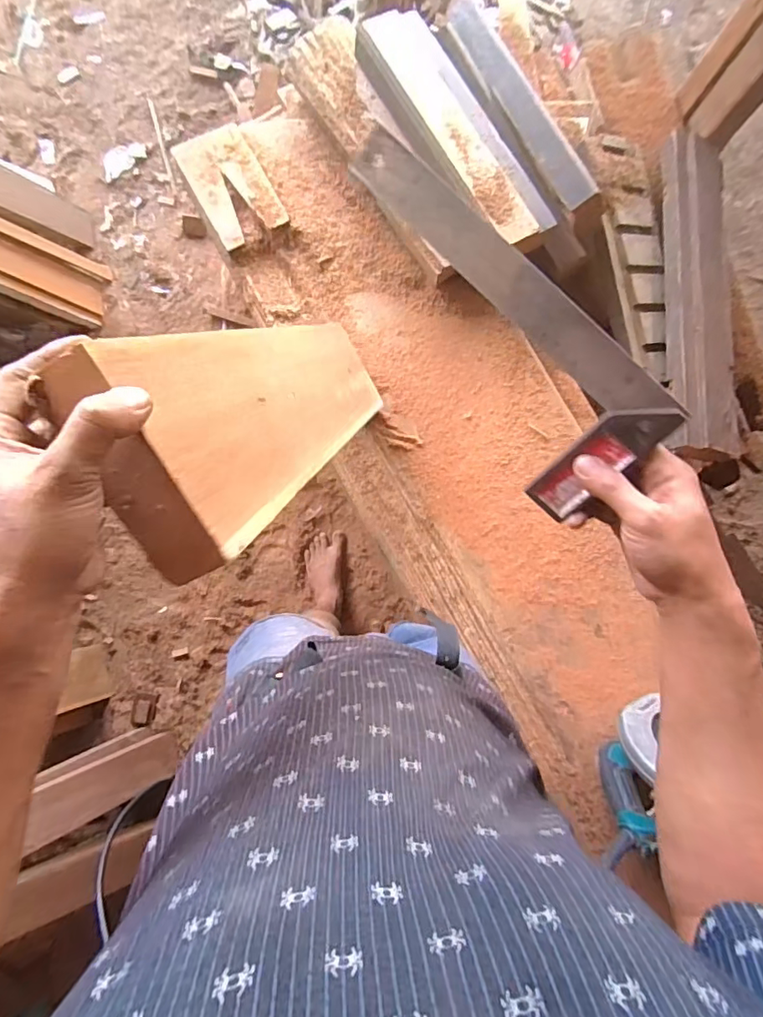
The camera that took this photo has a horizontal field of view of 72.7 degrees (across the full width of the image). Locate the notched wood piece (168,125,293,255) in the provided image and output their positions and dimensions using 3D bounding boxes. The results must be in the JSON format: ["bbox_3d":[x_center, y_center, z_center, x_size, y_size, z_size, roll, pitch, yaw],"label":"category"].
[{"bbox_3d":[-0.252,-0.542,0.868,0.120,0.027,0.208,-27,87,-4],"label":"notched wood piece"}]

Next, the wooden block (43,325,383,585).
[{"bbox_3d":[-0.093,-0.111,0.533,0.044,0.545,0.135,-23,104,16],"label":"wooden block"}]

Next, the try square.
[{"bbox_3d":[0.076,-0.131,0.390,0.297,0.012,0.116,44,117,0],"label":"try square"}]

